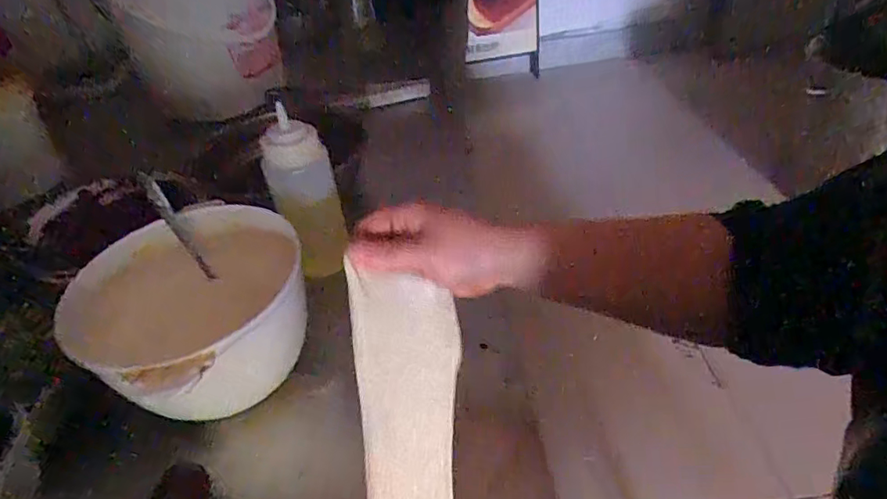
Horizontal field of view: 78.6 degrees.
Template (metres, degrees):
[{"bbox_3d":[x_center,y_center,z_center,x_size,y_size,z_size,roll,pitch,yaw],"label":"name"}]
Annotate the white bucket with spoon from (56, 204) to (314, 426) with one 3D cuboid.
[{"bbox_3d":[-0.196,0.059,0.462,0.162,0.105,0.176,-4,40,3],"label":"white bucket with spoon"}]

